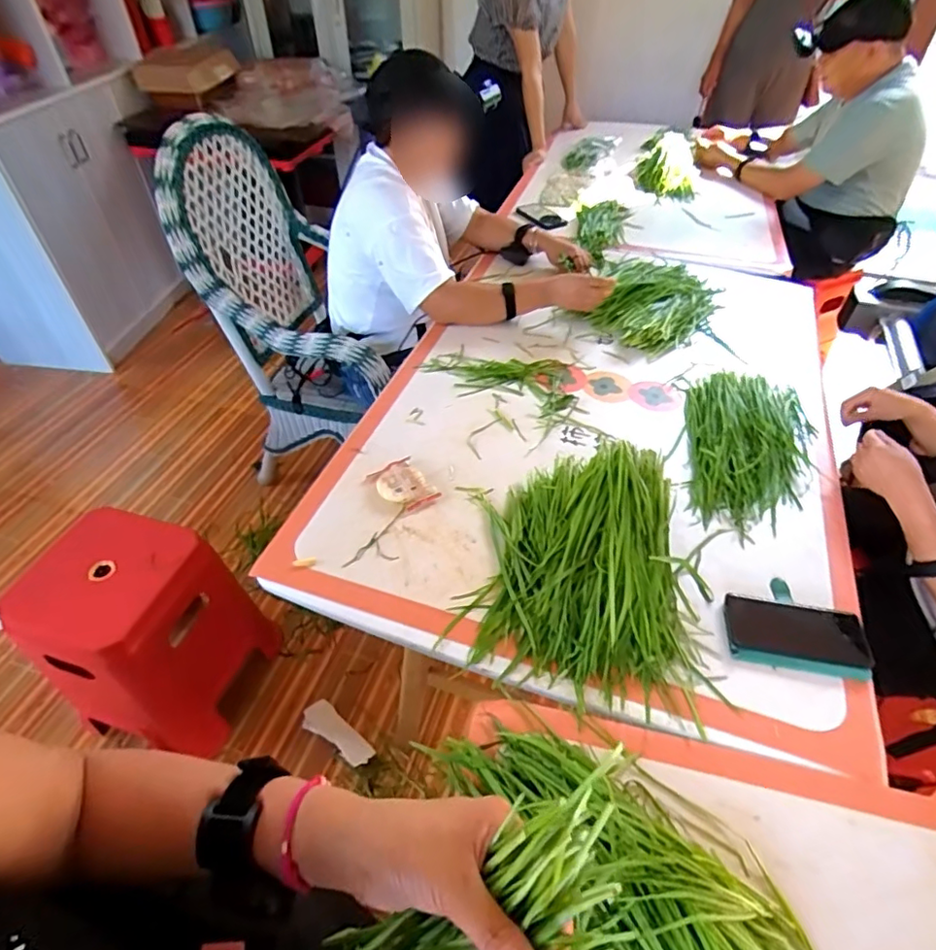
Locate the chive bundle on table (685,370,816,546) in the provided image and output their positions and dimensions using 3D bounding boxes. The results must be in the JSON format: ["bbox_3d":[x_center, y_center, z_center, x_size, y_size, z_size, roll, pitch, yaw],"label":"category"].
[{"bbox_3d":[0.477,-0.052,0.933,0.202,0.043,0.367,12,48,11],"label":"chive bundle on table"}]

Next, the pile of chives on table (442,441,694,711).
[{"bbox_3d":[0.159,0.104,0.736,0.293,0.109,0.323,11,48,10],"label":"pile of chives on table"}]

